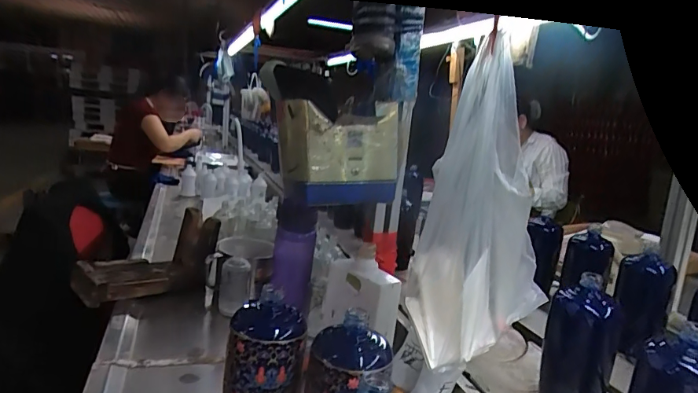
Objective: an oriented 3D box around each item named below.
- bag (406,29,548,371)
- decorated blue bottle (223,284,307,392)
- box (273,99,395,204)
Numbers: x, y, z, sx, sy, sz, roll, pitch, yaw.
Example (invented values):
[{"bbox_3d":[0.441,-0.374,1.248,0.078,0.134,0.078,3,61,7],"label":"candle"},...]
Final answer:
[{"bbox_3d":[0.148,0.013,0.492,0.166,0.301,0.062,-3,13,-34],"label":"bag"},{"bbox_3d":[-0.090,0.192,0.491,0.078,0.174,0.067,4,11,-4],"label":"decorated blue bottle"},{"bbox_3d":[-0.017,-0.063,0.650,0.167,0.127,0.095,1,12,-18],"label":"box"}]

